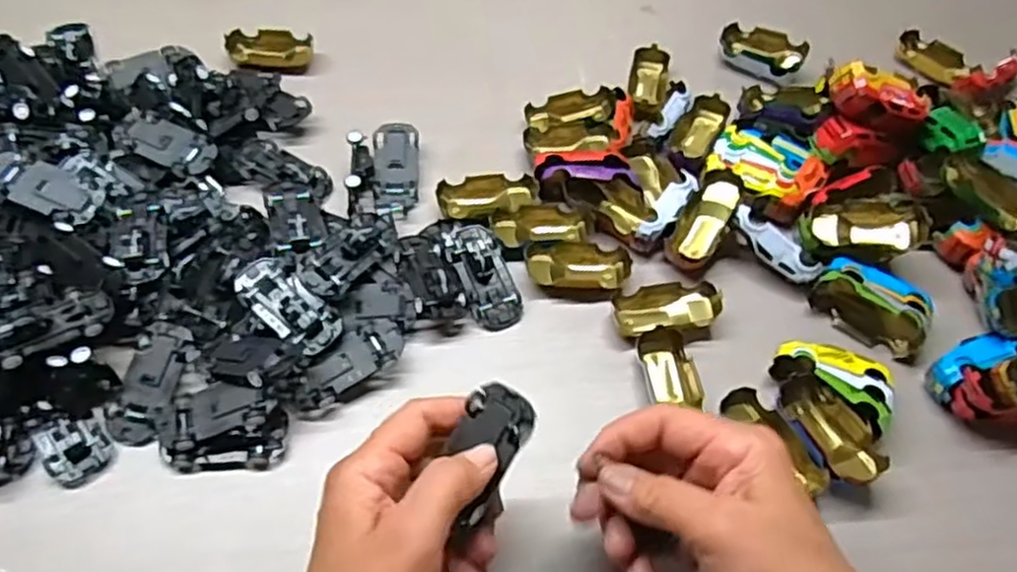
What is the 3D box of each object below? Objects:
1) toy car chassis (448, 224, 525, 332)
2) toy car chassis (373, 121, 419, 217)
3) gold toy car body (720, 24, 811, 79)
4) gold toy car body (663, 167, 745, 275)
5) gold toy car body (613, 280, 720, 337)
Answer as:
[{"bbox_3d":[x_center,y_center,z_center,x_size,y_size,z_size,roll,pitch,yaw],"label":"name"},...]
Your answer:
[{"bbox_3d":[-0.014,-0.007,0.451,0.032,0.014,0.068,-21,77,-17],"label":"toy car chassis"},{"bbox_3d":[-0.076,-0.078,0.500,0.029,0.010,0.074,-1,68,-4],"label":"toy car chassis"},{"bbox_3d":[0.197,-0.183,0.577,0.065,0.020,0.034,29,59,16],"label":"gold toy car body"},{"bbox_3d":[0.126,-0.039,0.477,0.028,0.023,0.071,26,75,14],"label":"gold toy car body"},{"bbox_3d":[0.095,0.013,0.447,0.063,0.014,0.033,-12,57,-11],"label":"gold toy car body"}]

